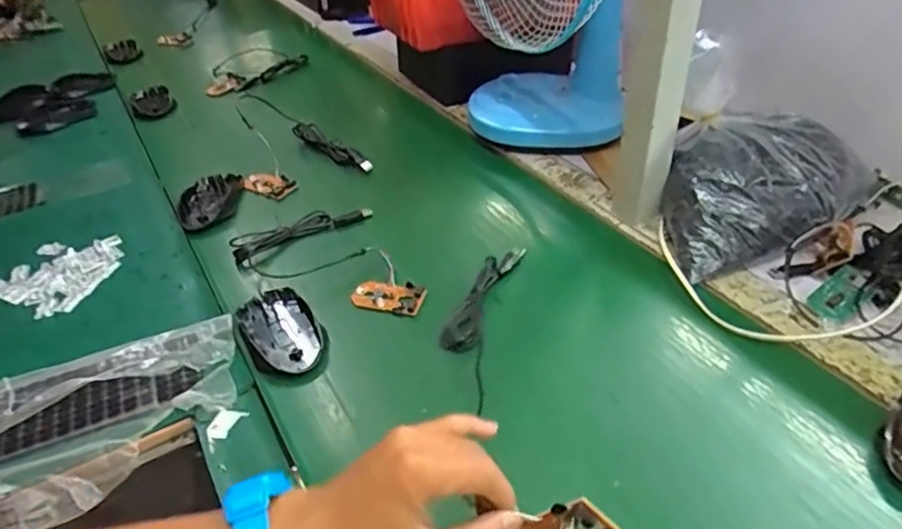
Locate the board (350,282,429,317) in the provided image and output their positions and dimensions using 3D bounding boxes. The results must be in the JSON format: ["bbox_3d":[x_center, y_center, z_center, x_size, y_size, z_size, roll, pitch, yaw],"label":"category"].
[{"bbox_3d":[-0.061,0.032,0.595,0.068,0.013,0.034,4,39,9],"label":"board"}]

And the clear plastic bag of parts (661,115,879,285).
[{"bbox_3d":[0.319,-0.084,0.643,0.221,0.091,0.159,-10,39,-9],"label":"clear plastic bag of parts"}]

